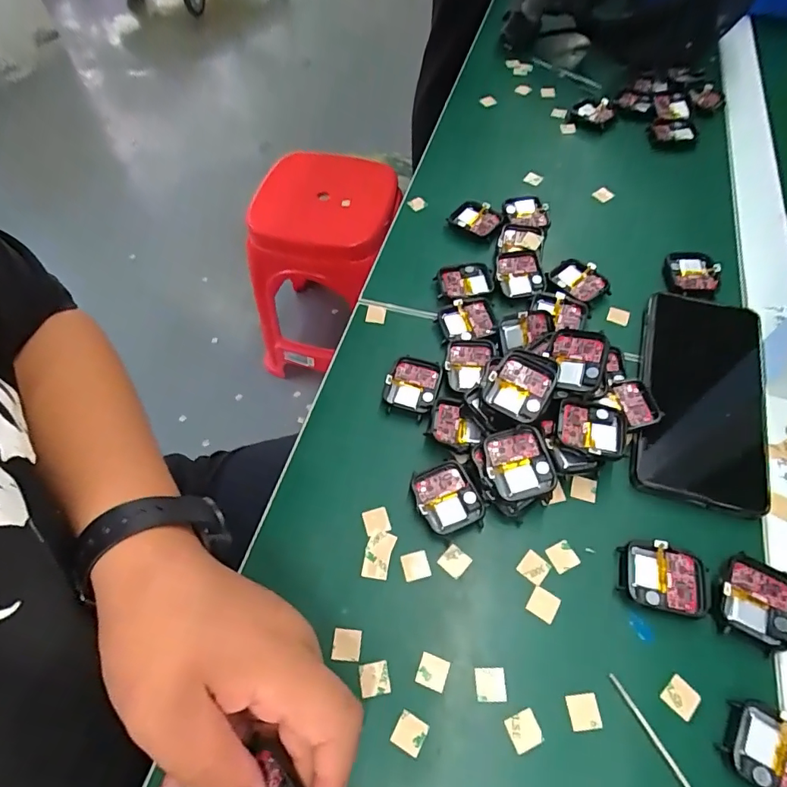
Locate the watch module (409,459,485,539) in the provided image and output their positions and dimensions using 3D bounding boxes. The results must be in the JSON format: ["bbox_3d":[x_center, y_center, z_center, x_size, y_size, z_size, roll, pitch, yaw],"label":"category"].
[{"bbox_3d":[0.034,0.067,0.308,0.039,0.010,0.043,-13,59,-6],"label":"watch module"}]

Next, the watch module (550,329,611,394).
[{"bbox_3d":[0.120,-0.022,0.320,0.035,0.005,0.041,10,77,31],"label":"watch module"}]

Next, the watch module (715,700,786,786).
[{"bbox_3d":[0.186,0.175,0.233,0.045,0.011,0.037,33,65,20],"label":"watch module"}]

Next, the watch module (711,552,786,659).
[{"bbox_3d":[0.199,0.115,0.269,0.039,0.008,0.045,25,63,16],"label":"watch module"}]

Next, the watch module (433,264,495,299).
[{"bbox_3d":[0.059,-0.090,0.399,0.046,0.008,0.034,-7,59,-3],"label":"watch module"}]

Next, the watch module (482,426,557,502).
[{"bbox_3d":[0.076,0.042,0.297,0.038,0.007,0.041,-15,74,3],"label":"watch module"}]

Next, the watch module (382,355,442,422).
[{"bbox_3d":[0.013,-0.006,0.351,0.036,0.007,0.043,14,60,10],"label":"watch module"}]

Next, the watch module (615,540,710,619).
[{"bbox_3d":[0.154,0.106,0.278,0.047,0.010,0.036,12,60,8],"label":"watch module"}]

